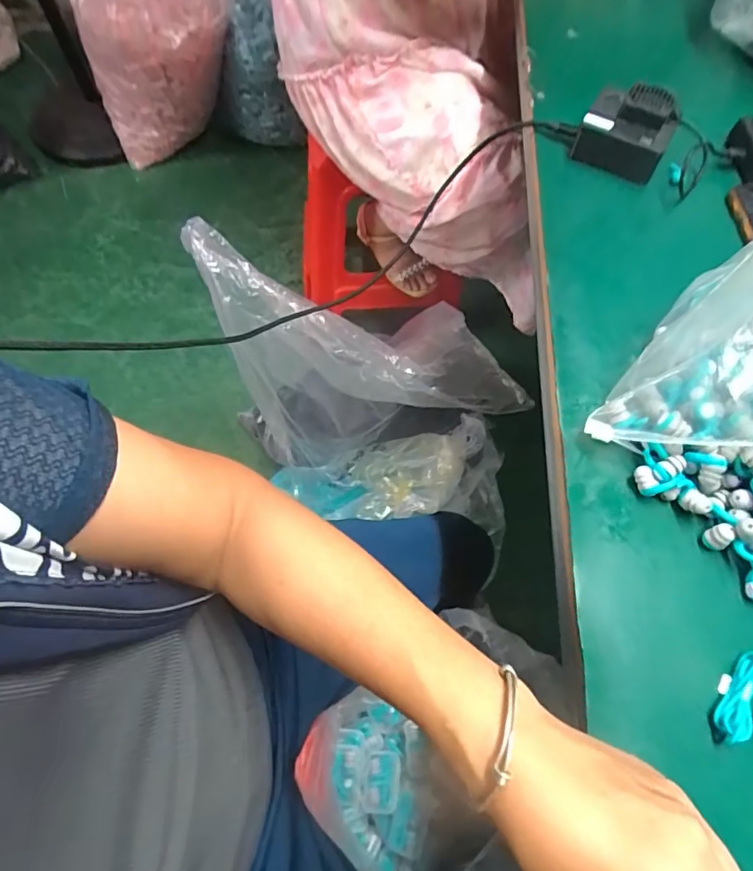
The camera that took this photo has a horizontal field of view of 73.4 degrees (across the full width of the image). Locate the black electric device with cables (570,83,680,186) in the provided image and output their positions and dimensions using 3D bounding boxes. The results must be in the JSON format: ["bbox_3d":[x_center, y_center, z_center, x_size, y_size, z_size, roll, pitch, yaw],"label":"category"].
[{"bbox_3d":[0.224,-0.272,0.453,0.076,0.052,0.058,26,67,11],"label":"black electric device with cables"}]

